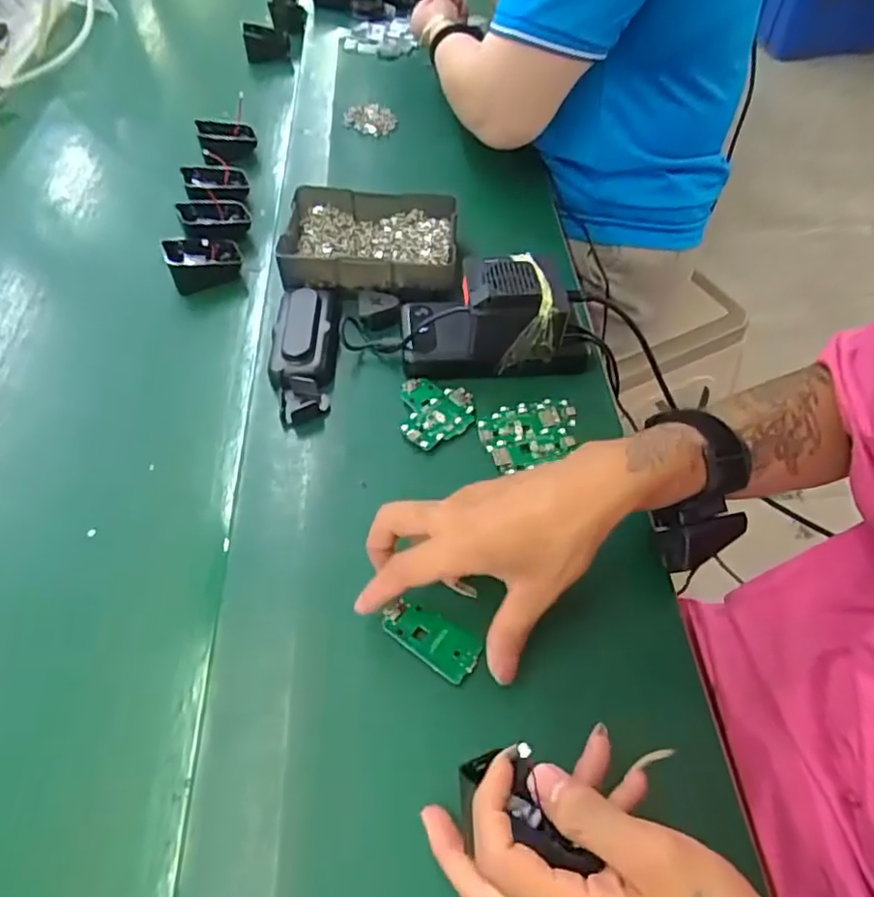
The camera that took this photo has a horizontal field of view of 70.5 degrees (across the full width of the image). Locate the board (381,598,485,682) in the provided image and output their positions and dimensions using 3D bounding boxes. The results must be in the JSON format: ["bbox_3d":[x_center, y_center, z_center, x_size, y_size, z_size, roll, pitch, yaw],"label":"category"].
[{"bbox_3d":[-0.004,0.116,0.383,0.062,0.008,0.031,29,60,18],"label":"board"}]

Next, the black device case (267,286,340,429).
[{"bbox_3d":[-0.111,-0.083,0.519,0.053,0.034,0.146,-3,53,0],"label":"black device case"}]

